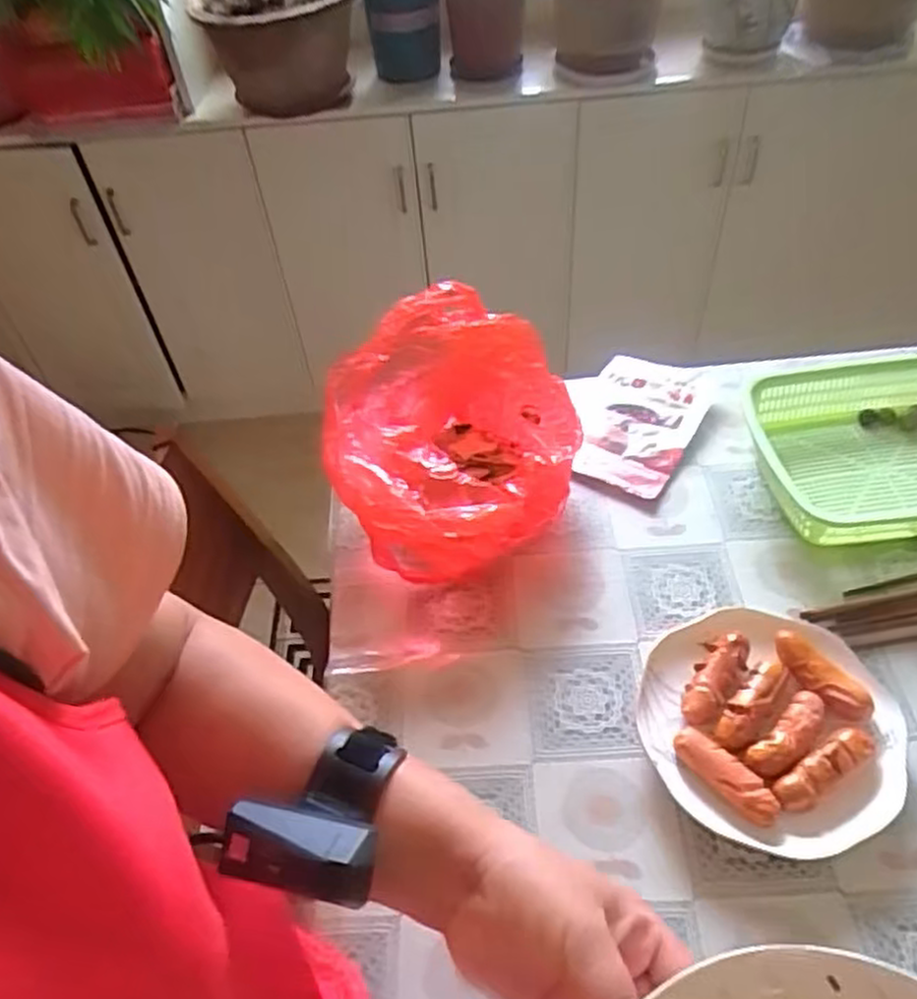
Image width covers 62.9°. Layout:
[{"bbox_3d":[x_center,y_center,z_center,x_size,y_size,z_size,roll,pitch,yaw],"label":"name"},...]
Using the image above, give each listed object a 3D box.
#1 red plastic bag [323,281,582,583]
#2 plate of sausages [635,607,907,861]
[{"bbox_3d":[-0.007,-0.065,0.779,0.244,0.137,0.294,-4,49,1],"label":"red plastic bag"},{"bbox_3d":[0.251,0.181,0.611,0.196,0.043,0.194,-2,49,2],"label":"plate of sausages"}]

